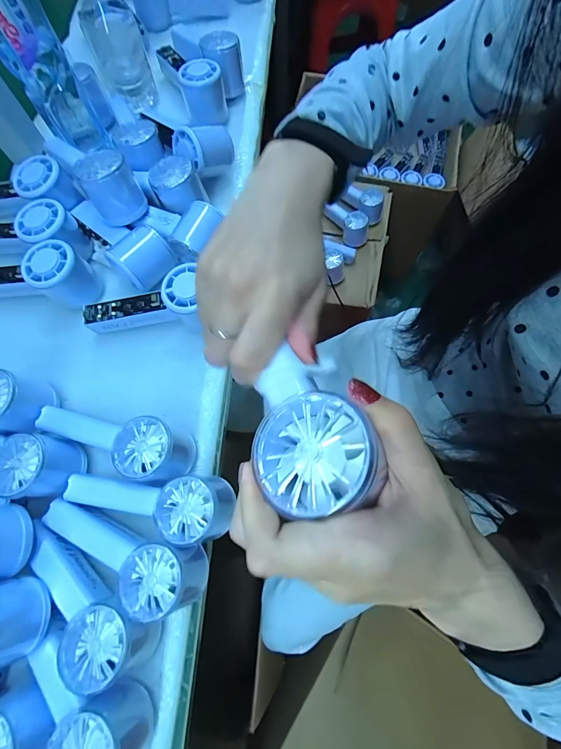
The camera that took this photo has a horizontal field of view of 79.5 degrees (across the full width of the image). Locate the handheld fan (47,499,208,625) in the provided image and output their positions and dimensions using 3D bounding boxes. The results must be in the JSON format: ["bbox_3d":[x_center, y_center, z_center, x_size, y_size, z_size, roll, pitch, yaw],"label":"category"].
[{"bbox_3d":[-0.141,0.158,0.298,0.149,0.057,0.050,20,73,7],"label":"handheld fan"}]

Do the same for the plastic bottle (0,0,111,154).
[{"bbox_3d":[-0.272,-0.351,0.369,0.063,0.222,0.066,-28,73,-9],"label":"plastic bottle"}]

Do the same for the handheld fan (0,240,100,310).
[{"bbox_3d":[-0.295,-0.115,0.385,0.155,0.054,0.058,5,71,2],"label":"handheld fan"}]

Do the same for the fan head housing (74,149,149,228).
[{"bbox_3d":[-0.190,-0.211,0.383,0.058,0.051,0.059,-31,74,-9],"label":"fan head housing"}]

